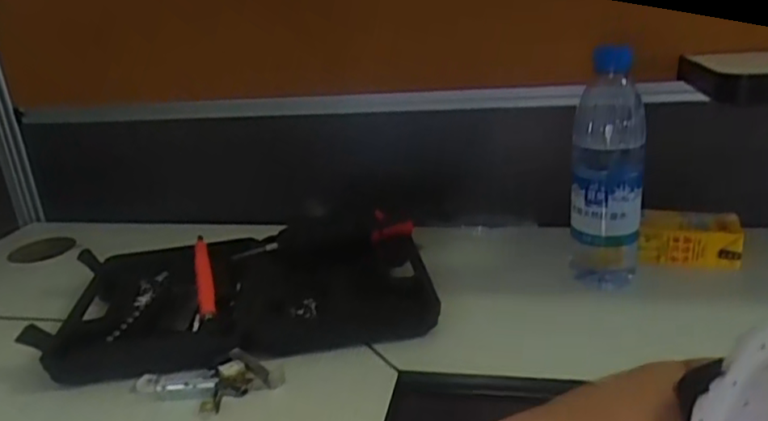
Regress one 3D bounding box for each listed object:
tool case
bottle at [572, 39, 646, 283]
[{"bbox_3d":[-0.137,0.072,0.622,0.353,0.042,0.228,-7,21,-7],"label":"tool case"},{"bbox_3d":[0.204,-0.037,0.572,0.060,0.213,0.066,1,22,15],"label":"bottle"}]

